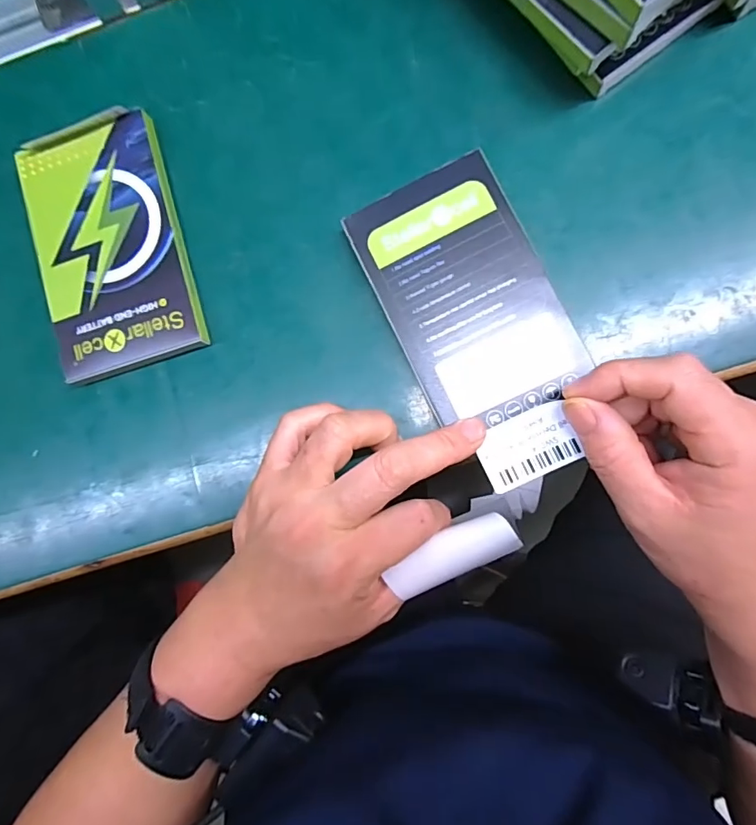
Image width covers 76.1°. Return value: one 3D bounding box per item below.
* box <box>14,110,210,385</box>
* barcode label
[{"bbox_3d":[-0.145,-0.089,0.265,0.077,0.015,0.135,-16,85,4],"label":"box"},{"bbox_3d":[0.071,0.017,0.230,0.044,0.004,0.030,-24,84,4],"label":"barcode label"}]

